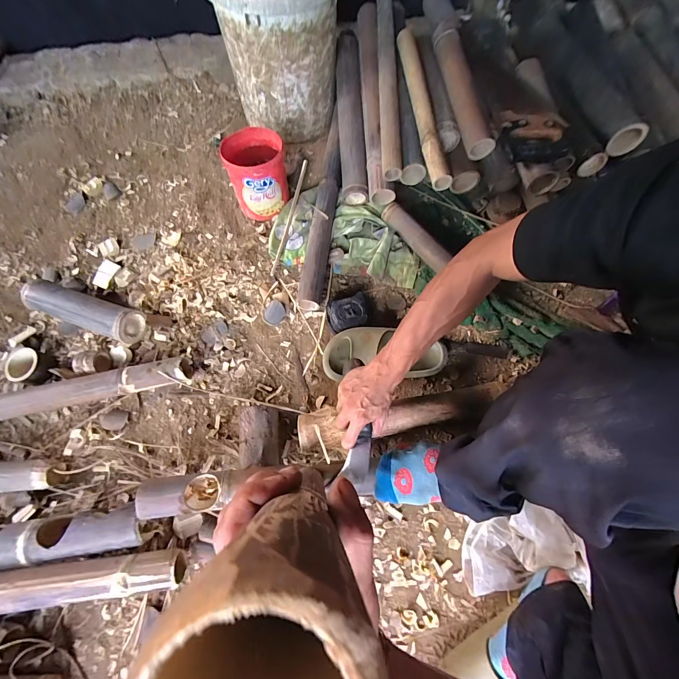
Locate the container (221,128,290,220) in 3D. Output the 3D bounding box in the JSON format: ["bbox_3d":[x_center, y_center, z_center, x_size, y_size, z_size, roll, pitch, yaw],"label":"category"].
[{"bbox_3d":[-0.197,-0.403,0.804,0.130,0.153,0.140,-8,68,-1],"label":"container"}]

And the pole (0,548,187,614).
[{"bbox_3d":[-0.557,0.407,0.521,0.602,0.046,0.057,-7,68,-1],"label":"pole"}]

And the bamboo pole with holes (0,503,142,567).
[{"bbox_3d":[-0.658,0.373,0.575,0.651,0.073,0.069,-8,68,-1],"label":"bamboo pole with holes"}]

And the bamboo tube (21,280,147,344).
[{"bbox_3d":[-0.580,-0.062,0.747,0.291,0.082,0.071,17,70,9],"label":"bamboo tube"}]

